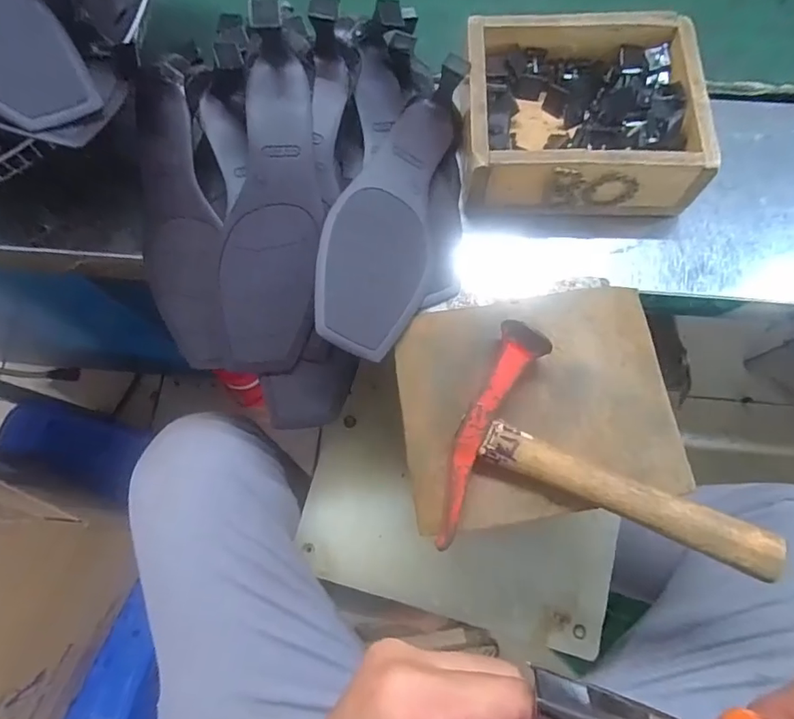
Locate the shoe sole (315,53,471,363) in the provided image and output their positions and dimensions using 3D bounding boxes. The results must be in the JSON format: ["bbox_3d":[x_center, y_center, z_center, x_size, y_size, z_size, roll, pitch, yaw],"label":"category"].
[{"bbox_3d":[-0.006,-0.120,0.386,0.075,0.030,0.240,10,73,4],"label":"shoe sole"}]

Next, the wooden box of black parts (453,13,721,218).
[{"bbox_3d":[0.147,-0.196,0.419,0.182,0.066,0.170,1,73,1],"label":"wooden box of black parts"}]

